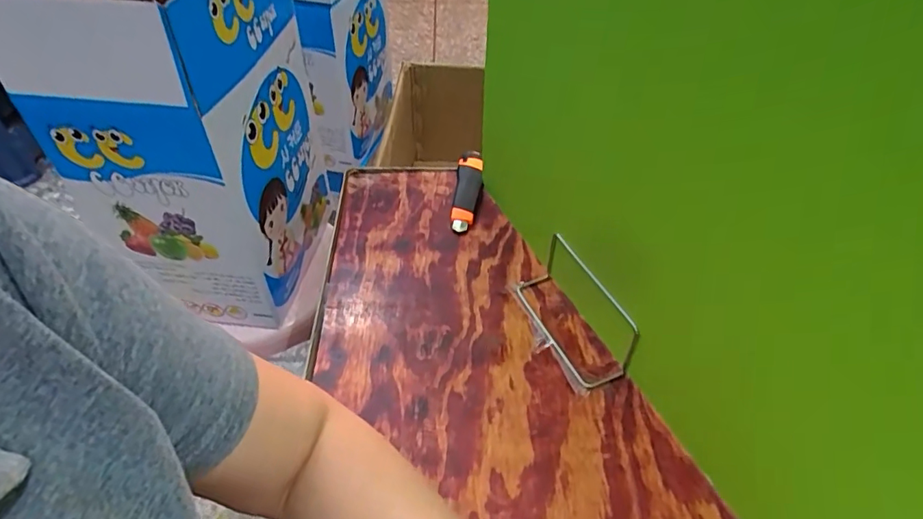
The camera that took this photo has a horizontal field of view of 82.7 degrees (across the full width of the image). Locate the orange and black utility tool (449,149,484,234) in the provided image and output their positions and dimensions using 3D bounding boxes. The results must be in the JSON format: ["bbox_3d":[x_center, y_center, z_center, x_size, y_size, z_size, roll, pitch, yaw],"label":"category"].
[{"bbox_3d":[0.009,-0.098,0.724,0.035,0.026,0.148,4,46,3],"label":"orange and black utility tool"}]

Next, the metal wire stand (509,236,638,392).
[{"bbox_3d":[0.110,0.051,0.544,0.069,0.075,0.152,-17,49,-17],"label":"metal wire stand"}]

